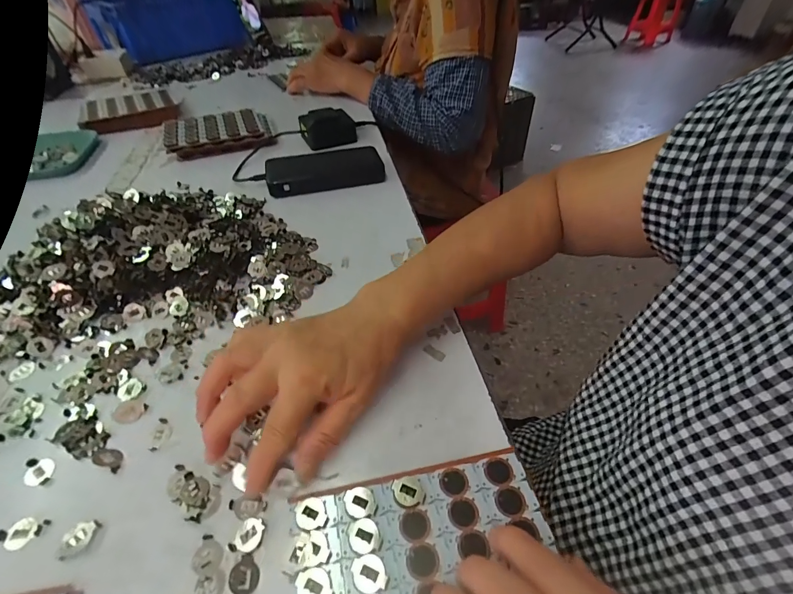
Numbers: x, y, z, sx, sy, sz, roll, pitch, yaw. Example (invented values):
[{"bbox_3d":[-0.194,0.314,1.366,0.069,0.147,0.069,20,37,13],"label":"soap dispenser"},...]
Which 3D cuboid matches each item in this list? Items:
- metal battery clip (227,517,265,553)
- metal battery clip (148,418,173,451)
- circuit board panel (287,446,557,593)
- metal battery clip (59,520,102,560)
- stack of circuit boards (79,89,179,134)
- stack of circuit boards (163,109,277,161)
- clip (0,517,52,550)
[{"bbox_3d":[-0.088,0.141,0.225,0.016,0.005,0.020,16,48,15],"label":"metal battery clip"},{"bbox_3d":[-0.167,0.097,0.272,0.011,0.004,0.024,-4,46,-4],"label":"metal battery clip"},{"bbox_3d":[0.017,0.153,0.209,0.146,0.006,0.114,-9,46,-8],"label":"circuit board panel"},{"bbox_3d":[-0.187,0.142,0.225,0.012,0.007,0.021,35,55,29],"label":"metal battery clip"},{"bbox_3d":[-0.464,-0.323,0.665,0.141,0.025,0.122,-24,50,-22],"label":"stack of circuit boards"},{"bbox_3d":[-0.281,-0.262,0.605,0.153,0.023,0.108,-20,49,-18],"label":"stack of circuit boards"},{"bbox_3d":[-0.226,0.141,0.229,0.026,0.004,0.016,4,46,4],"label":"clip"}]

